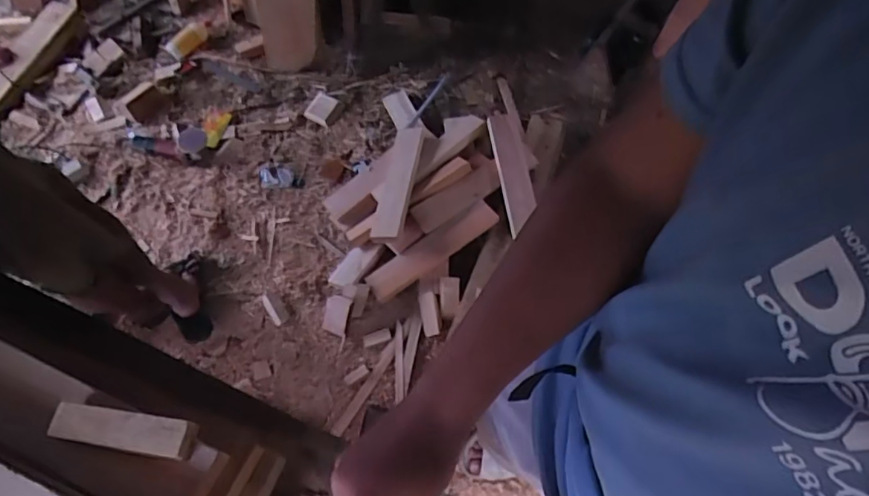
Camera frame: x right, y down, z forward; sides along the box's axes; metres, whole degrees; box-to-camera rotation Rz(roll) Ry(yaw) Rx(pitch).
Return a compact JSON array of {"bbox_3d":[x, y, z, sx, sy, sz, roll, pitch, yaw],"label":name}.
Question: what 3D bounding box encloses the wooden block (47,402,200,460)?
[{"bbox_3d":[-0.299,0.171,0.525,0.140,0.016,0.034,8,61,6],"label":"wooden block"}]

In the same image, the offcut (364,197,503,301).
[{"bbox_3d":[-0.005,0.002,1.525,0.399,0.036,0.083,-35,84,-7],"label":"offcut"}]

